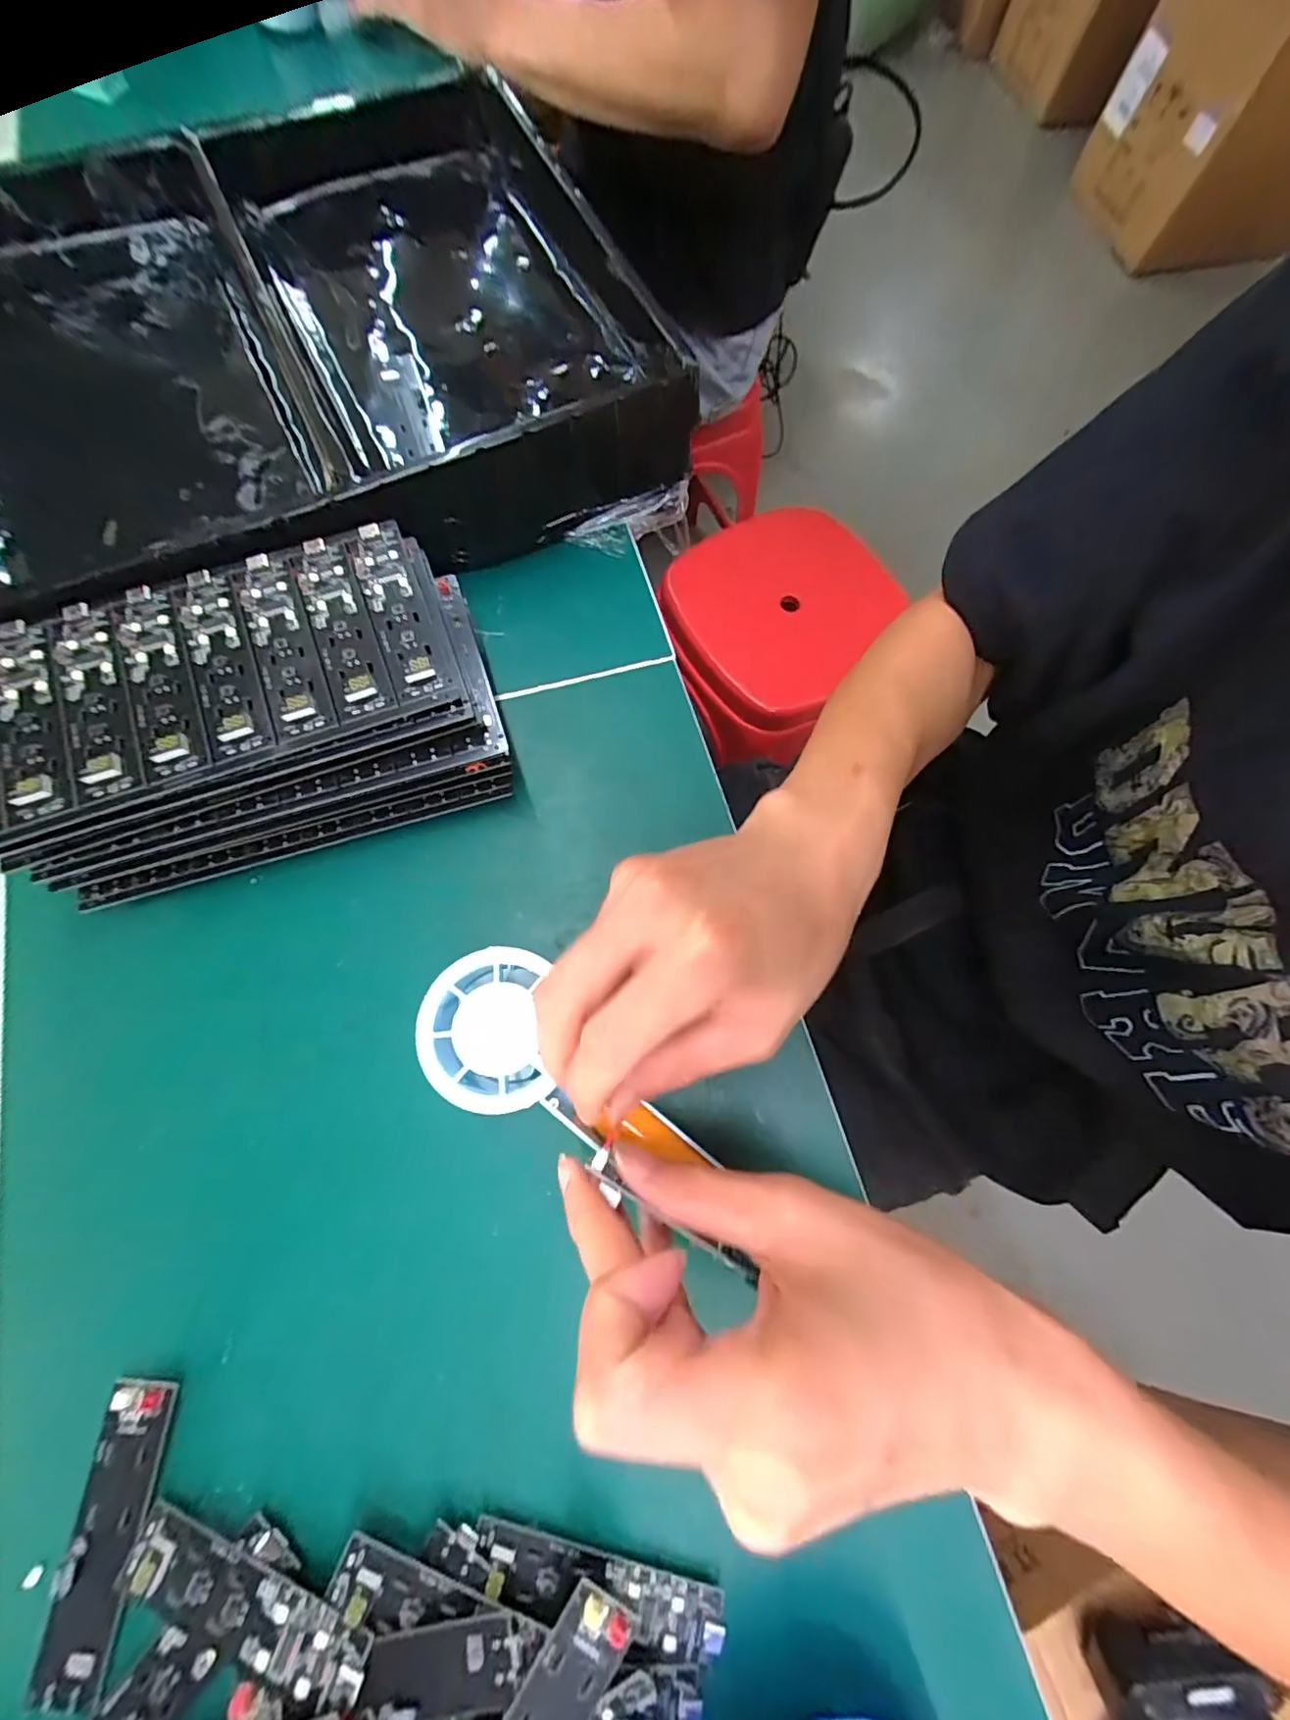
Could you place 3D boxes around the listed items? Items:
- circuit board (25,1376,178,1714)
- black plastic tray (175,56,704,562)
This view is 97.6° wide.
[{"bbox_3d":[-0.191,0.240,0.200,0.024,0.007,0.090,6,73,0],"label":"circuit board"},{"bbox_3d":[-0.122,-0.340,0.345,0.186,0.064,0.331,-23,75,-9],"label":"black plastic tray"}]

